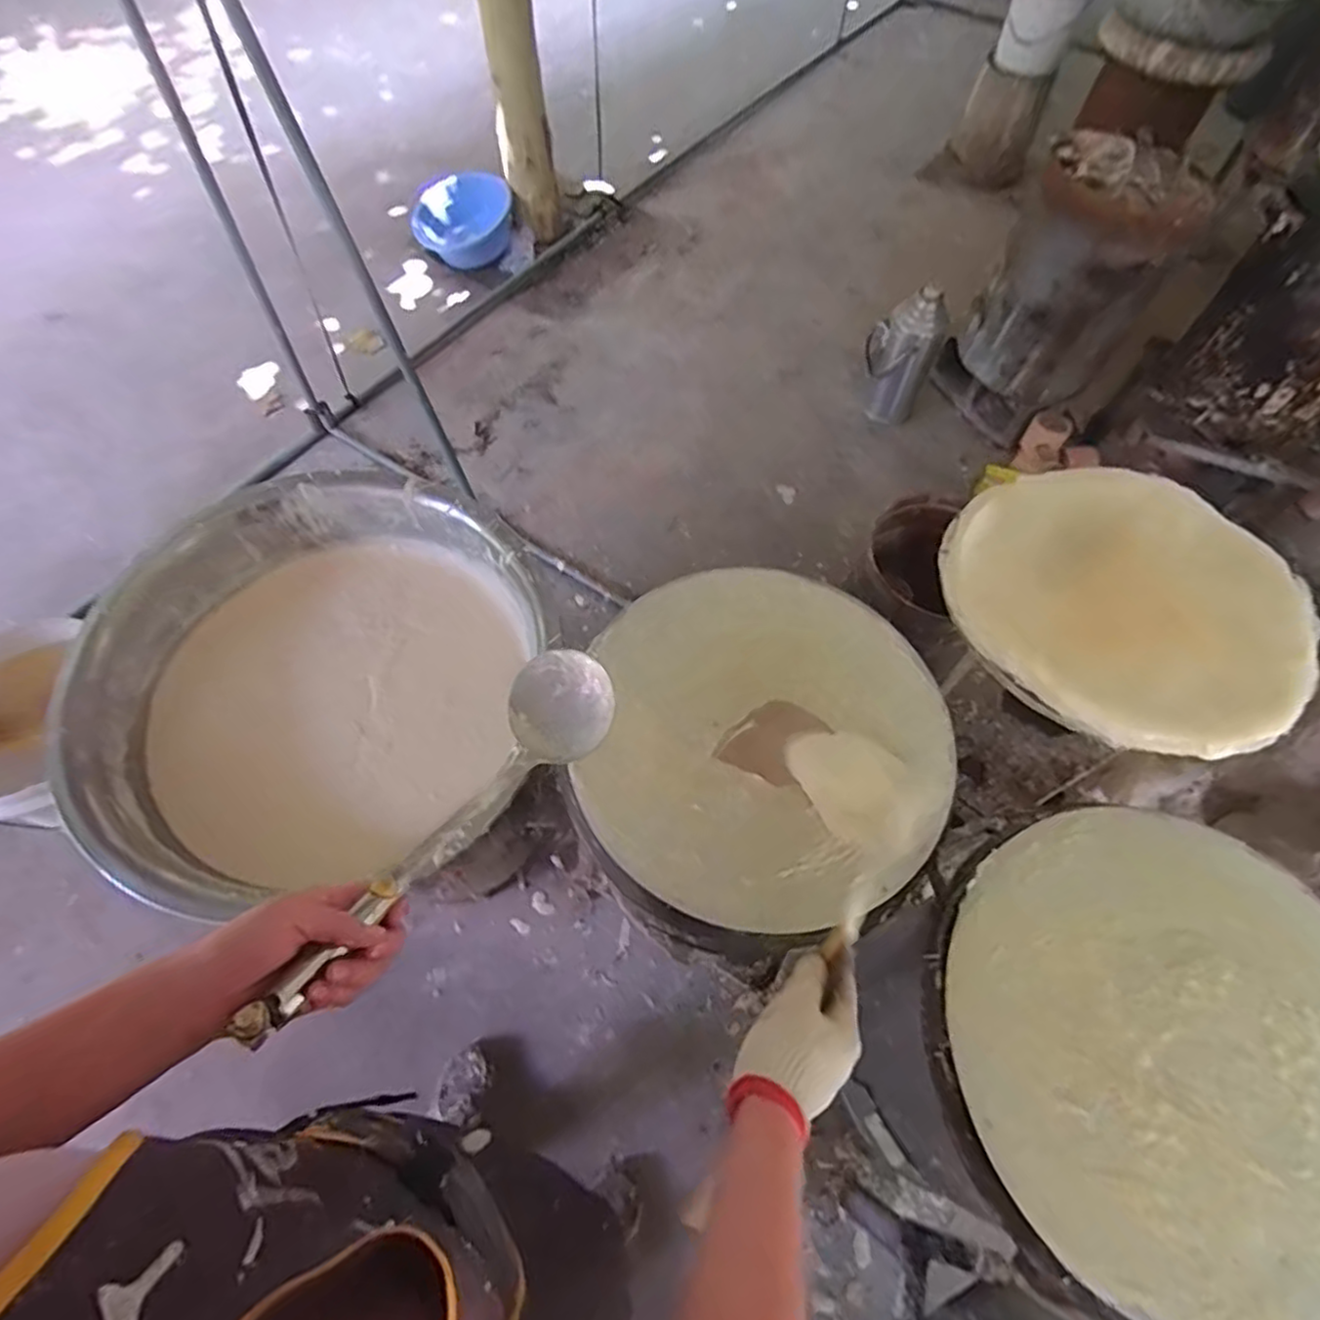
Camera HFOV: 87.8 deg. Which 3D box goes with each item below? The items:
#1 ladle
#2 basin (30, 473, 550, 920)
[{"bbox_3d":[-0.151,0.107,0.491,0.088,0.065,0.339,30,42,12],"label":"ladle"},{"bbox_3d":[-0.425,0.032,0.874,0.518,0.181,0.513,1,62,-2],"label":"basin"}]

